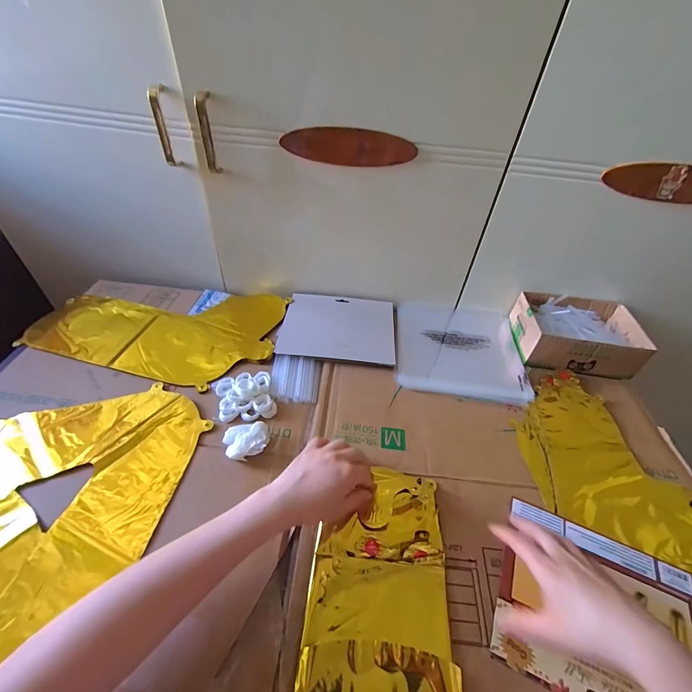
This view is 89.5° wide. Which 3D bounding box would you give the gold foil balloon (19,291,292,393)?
[{"bbox_3d":[-0.318,-0.035,0.587,0.399,0.008,0.215,7,44,1],"label":"gold foil balloon"}]

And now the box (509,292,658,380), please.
[{"bbox_3d":[0.396,-0.021,0.605,0.188,0.066,0.138,9,44,3],"label":"box"}]

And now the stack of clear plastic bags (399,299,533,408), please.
[{"bbox_3d":[0.198,-0.006,0.616,0.211,0.014,0.234,9,44,3],"label":"stack of clear plastic bags"}]

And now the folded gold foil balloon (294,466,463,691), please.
[{"bbox_3d":[0.037,0.238,0.360,0.140,0.024,0.217,7,44,2],"label":"folded gold foil balloon"}]

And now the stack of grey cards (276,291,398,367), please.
[{"bbox_3d":[-0.011,-0.032,0.606,0.194,0.015,0.152,7,44,1],"label":"stack of grey cards"}]

